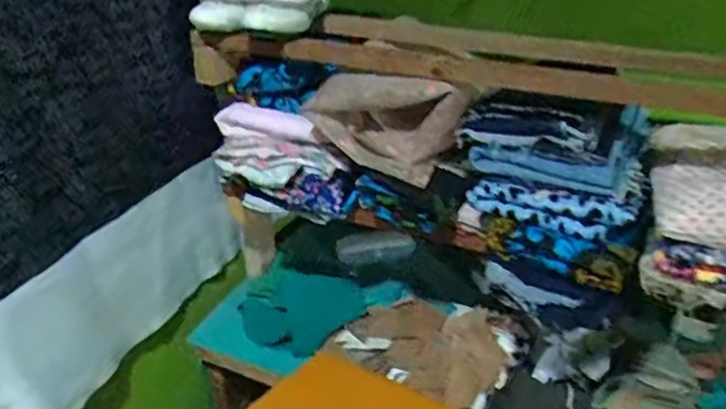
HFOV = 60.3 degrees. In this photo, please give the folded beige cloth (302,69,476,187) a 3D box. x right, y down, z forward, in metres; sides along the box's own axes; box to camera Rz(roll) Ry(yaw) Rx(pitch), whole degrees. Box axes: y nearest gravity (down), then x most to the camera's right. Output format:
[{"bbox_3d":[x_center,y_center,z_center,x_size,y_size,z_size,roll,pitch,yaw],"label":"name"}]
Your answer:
[{"bbox_3d":[0.031,-0.110,0.839,0.220,0.126,0.068,15,34,27],"label":"folded beige cloth"}]

